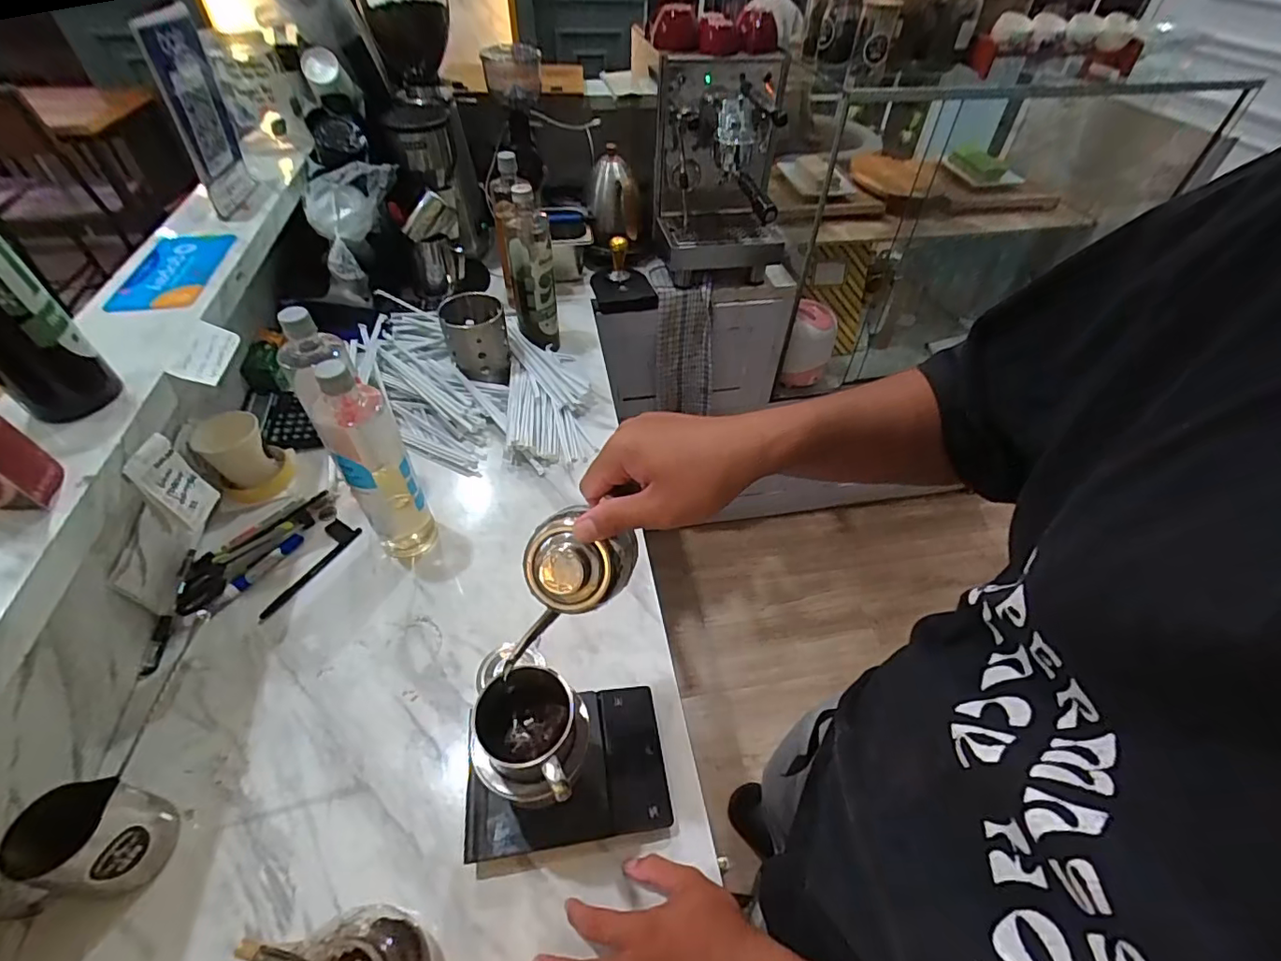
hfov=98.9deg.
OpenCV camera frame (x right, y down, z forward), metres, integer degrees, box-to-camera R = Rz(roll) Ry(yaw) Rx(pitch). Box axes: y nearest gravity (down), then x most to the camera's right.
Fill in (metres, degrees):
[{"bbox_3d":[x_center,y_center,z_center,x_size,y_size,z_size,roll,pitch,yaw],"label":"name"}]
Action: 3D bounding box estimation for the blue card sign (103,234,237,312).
[{"bbox_3d":[-0.573,-0.257,0.673,0.093,0.010,0.185,-6,48,-9],"label":"blue card sign"}]

